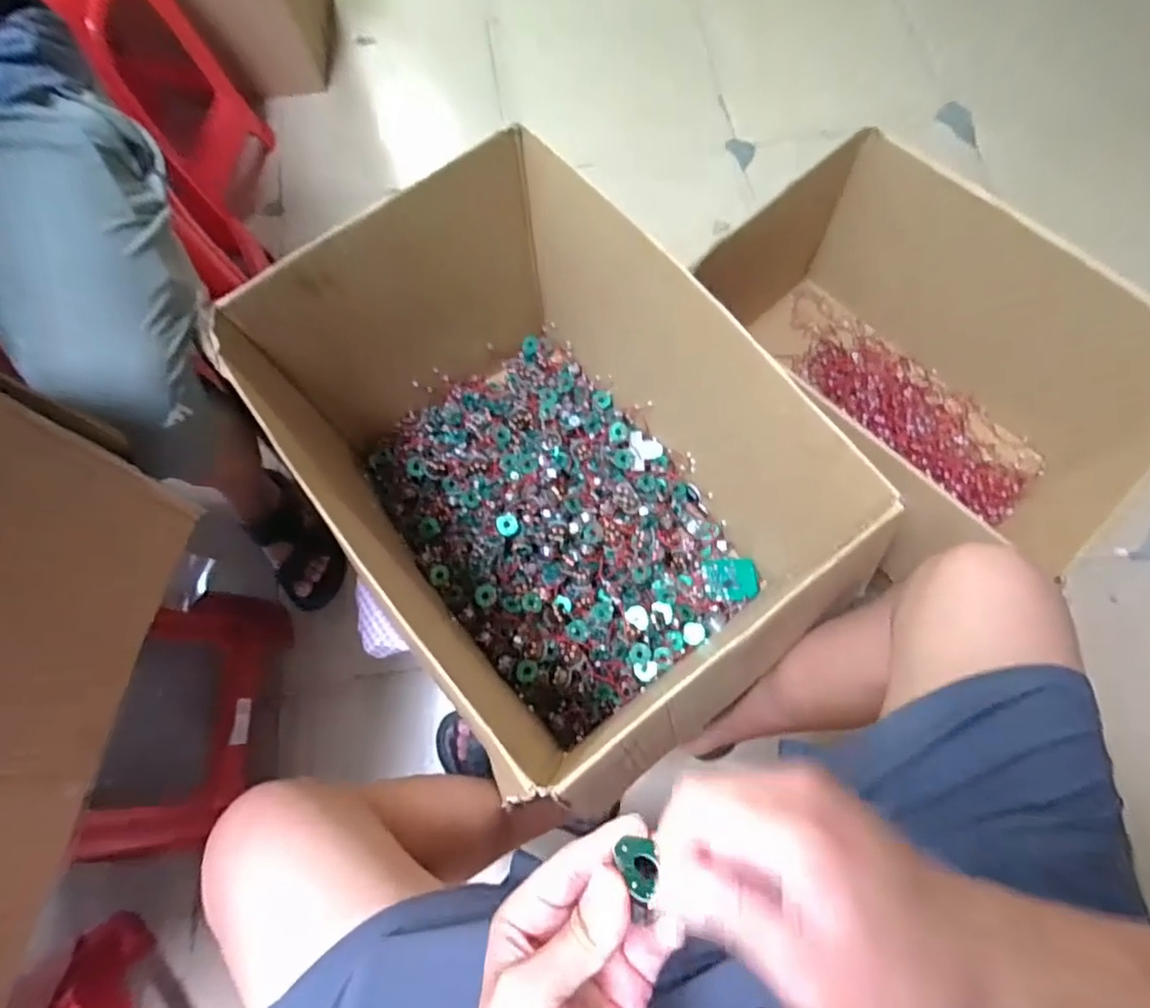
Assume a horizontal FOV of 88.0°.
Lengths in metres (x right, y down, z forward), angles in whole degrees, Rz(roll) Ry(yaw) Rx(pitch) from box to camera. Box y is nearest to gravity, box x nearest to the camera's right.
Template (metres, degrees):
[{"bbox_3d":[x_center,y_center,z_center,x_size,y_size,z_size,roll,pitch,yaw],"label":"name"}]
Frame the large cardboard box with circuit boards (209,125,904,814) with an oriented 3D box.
[{"bbox_3d":[-0.036,-0.030,0.822,0.466,0.450,0.673,-35,74,-11],"label":"large cardboard box with circuit boards"}]

